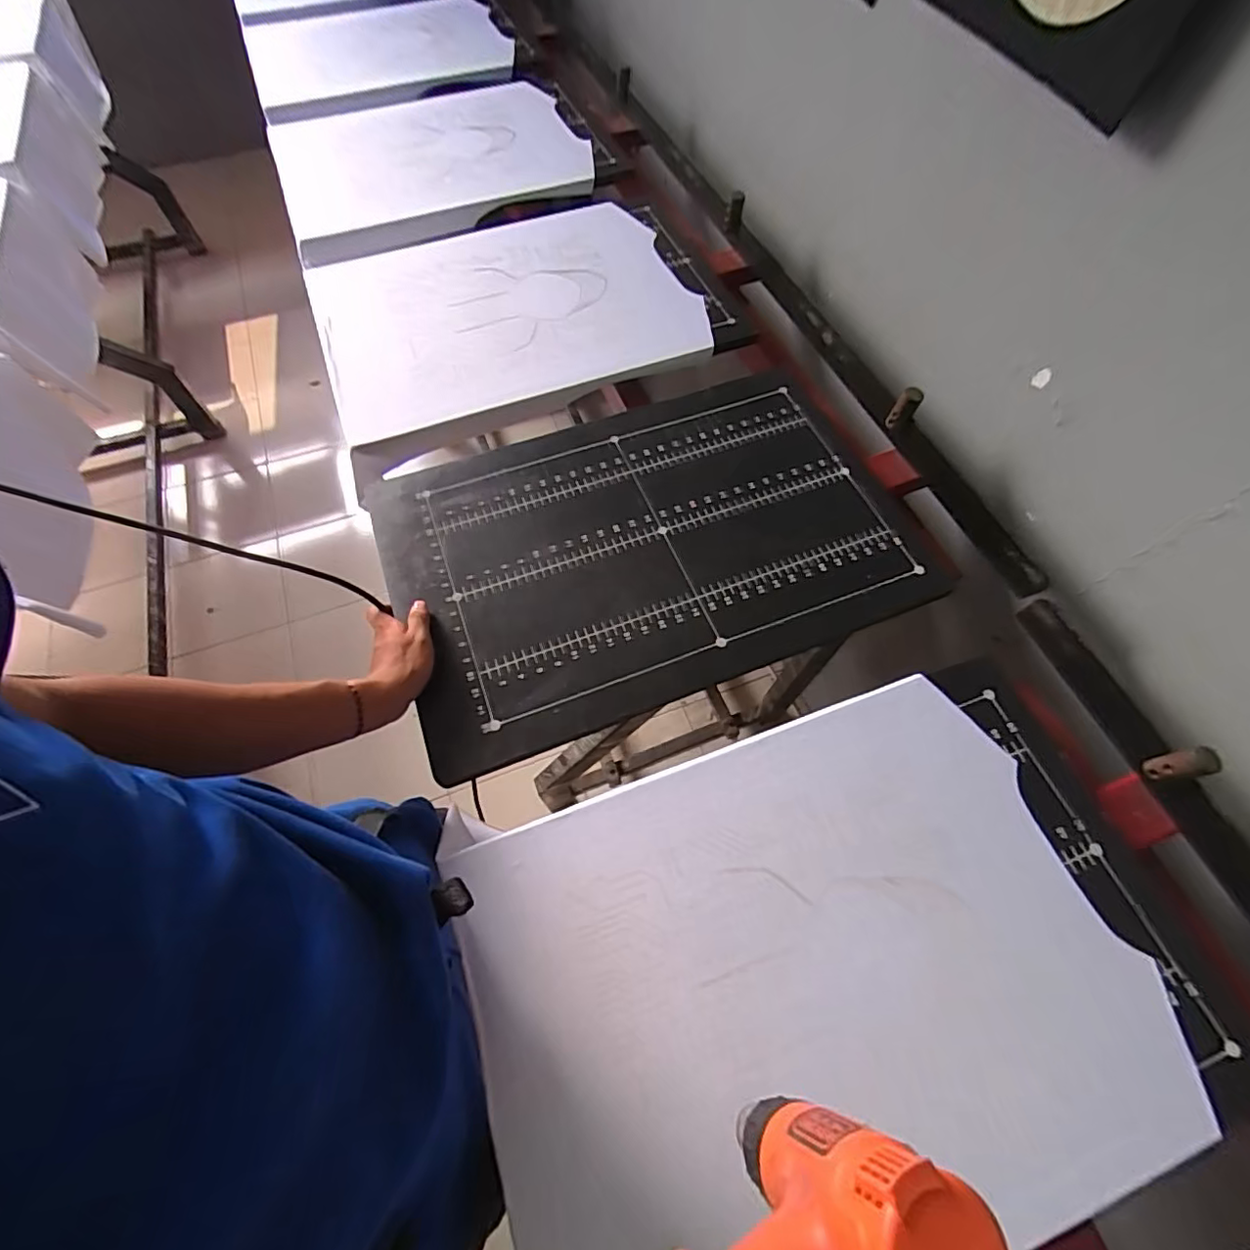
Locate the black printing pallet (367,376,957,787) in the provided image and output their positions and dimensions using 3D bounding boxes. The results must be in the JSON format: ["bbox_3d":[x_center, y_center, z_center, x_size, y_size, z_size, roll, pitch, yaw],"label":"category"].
[{"bbox_3d":[0.029,-0.105,0.682,0.596,0.017,0.399,-19,64,-10],"label":"black printing pallet"}]

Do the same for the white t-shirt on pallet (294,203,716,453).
[{"bbox_3d":[-0.182,-0.487,0.862,0.533,0.034,0.416,-20,64,-10],"label":"white t-shirt on pallet"}]

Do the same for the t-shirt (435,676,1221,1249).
[{"bbox_3d":[0.140,0.283,0.476,0.524,0.025,0.377,-14,63,-7],"label":"t-shirt"}]

